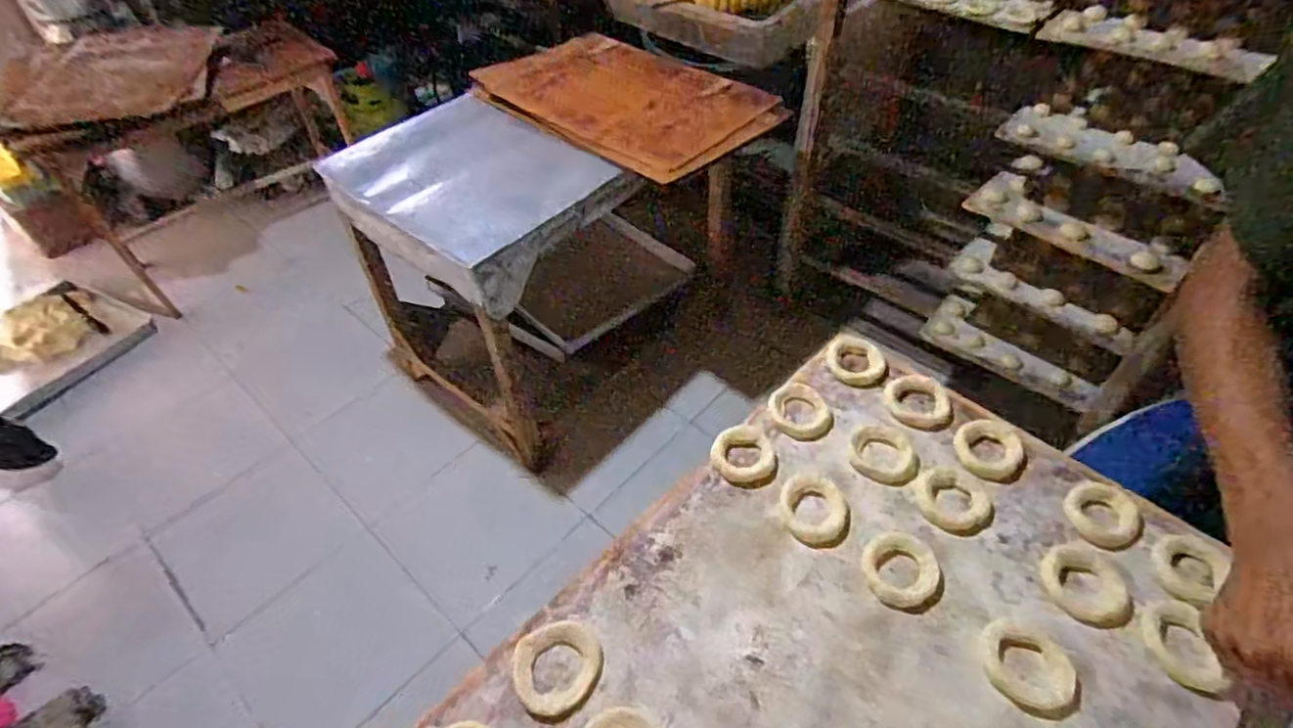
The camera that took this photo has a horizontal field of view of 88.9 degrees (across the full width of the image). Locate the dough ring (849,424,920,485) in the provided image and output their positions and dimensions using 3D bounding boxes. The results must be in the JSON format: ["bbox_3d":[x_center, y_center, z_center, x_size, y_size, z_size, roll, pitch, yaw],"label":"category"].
[{"bbox_3d":[0.228,0.086,0.634,0.062,0.008,0.067,7,48,10],"label":"dough ring"}]

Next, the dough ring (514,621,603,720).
[{"bbox_3d":[-0.067,0.230,0.506,0.066,0.007,0.065,-2,47,2],"label":"dough ring"}]

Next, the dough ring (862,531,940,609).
[{"bbox_3d":[0.210,0.170,0.547,0.059,0.010,0.060,-2,47,2],"label":"dough ring"}]

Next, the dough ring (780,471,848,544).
[{"bbox_3d":[0.150,0.127,0.589,0.055,0.009,0.065,-11,48,-7],"label":"dough ring"}]

